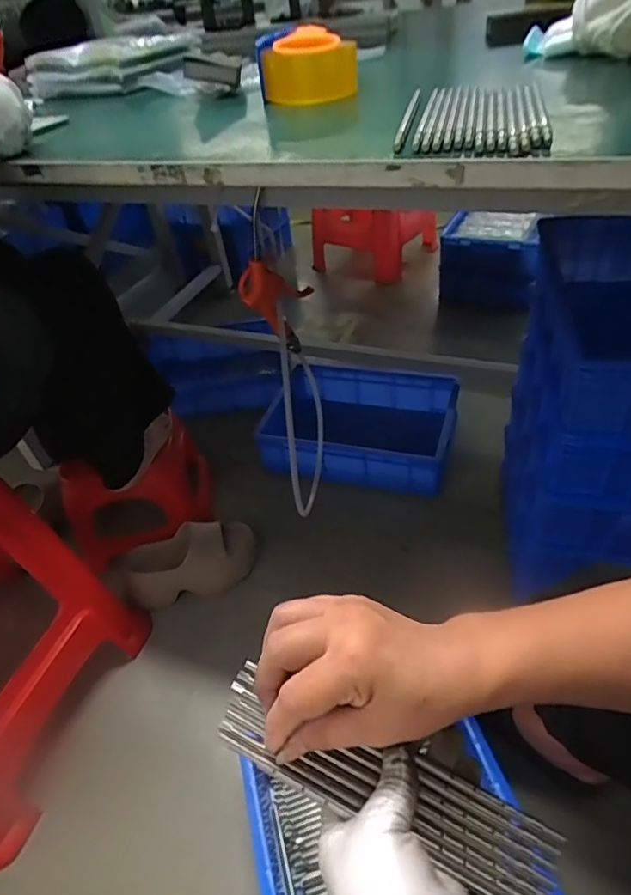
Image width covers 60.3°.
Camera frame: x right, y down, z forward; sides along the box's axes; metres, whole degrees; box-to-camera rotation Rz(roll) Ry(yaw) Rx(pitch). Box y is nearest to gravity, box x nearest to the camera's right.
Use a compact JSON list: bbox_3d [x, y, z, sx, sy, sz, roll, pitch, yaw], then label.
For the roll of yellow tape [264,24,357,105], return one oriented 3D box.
[{"bbox_3d":[-0.011,-0.491,0.697,0.117,0.066,0.131,-10,41,-2],"label":"roll of yellow tape"}]

